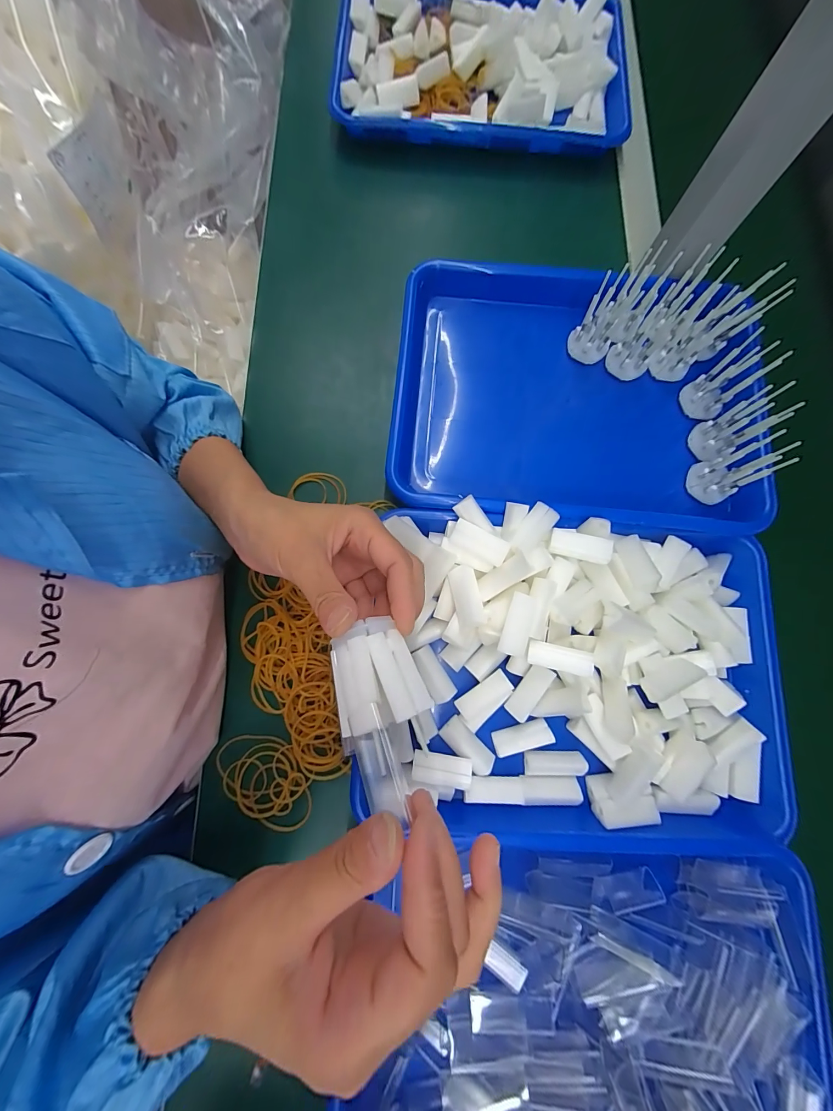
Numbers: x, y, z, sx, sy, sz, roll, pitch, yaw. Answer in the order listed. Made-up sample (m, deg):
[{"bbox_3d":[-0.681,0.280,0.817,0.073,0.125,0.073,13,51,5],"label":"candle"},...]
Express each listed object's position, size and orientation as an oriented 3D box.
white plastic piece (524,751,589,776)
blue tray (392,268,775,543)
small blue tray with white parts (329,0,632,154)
[{"bbox_3d":[0.108,0.165,0.287,0.046,0.012,0.018,2,79,-2],"label":"white plastic piece"},{"bbox_3d":[0.136,-0.149,0.333,0.307,0.037,0.246,2,77,2],"label":"blue tray"},{"bbox_3d":[0.077,-0.579,0.432,0.339,0.042,0.239,2,79,-2],"label":"small blue tray with white parts"}]

